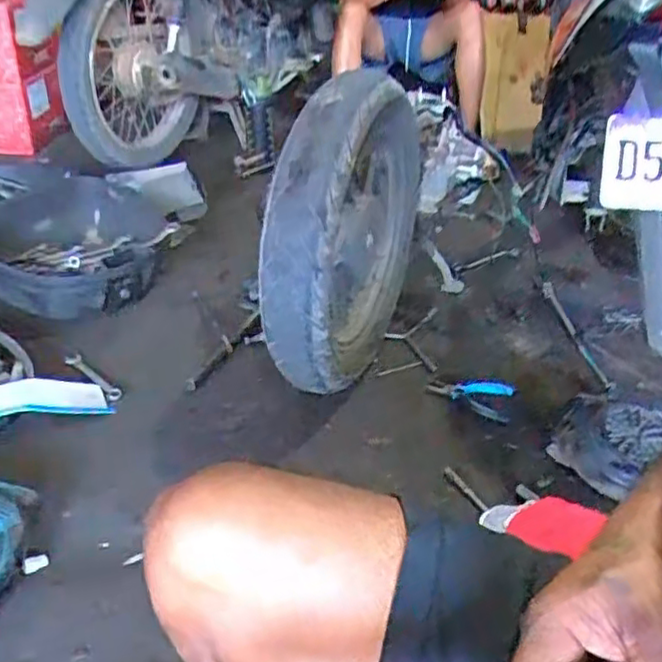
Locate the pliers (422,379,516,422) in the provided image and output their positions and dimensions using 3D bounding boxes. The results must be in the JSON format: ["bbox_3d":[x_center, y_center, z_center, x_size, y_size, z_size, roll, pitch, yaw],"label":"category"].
[{"bbox_3d":[0.246,0.107,1.172,0.144,0.016,0.098,15,33,19],"label":"pliers"}]

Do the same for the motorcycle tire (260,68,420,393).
[{"bbox_3d":[0.035,-0.161,1.097,0.103,0.461,0.512,15,33,19],"label":"motorcycle tire"}]

